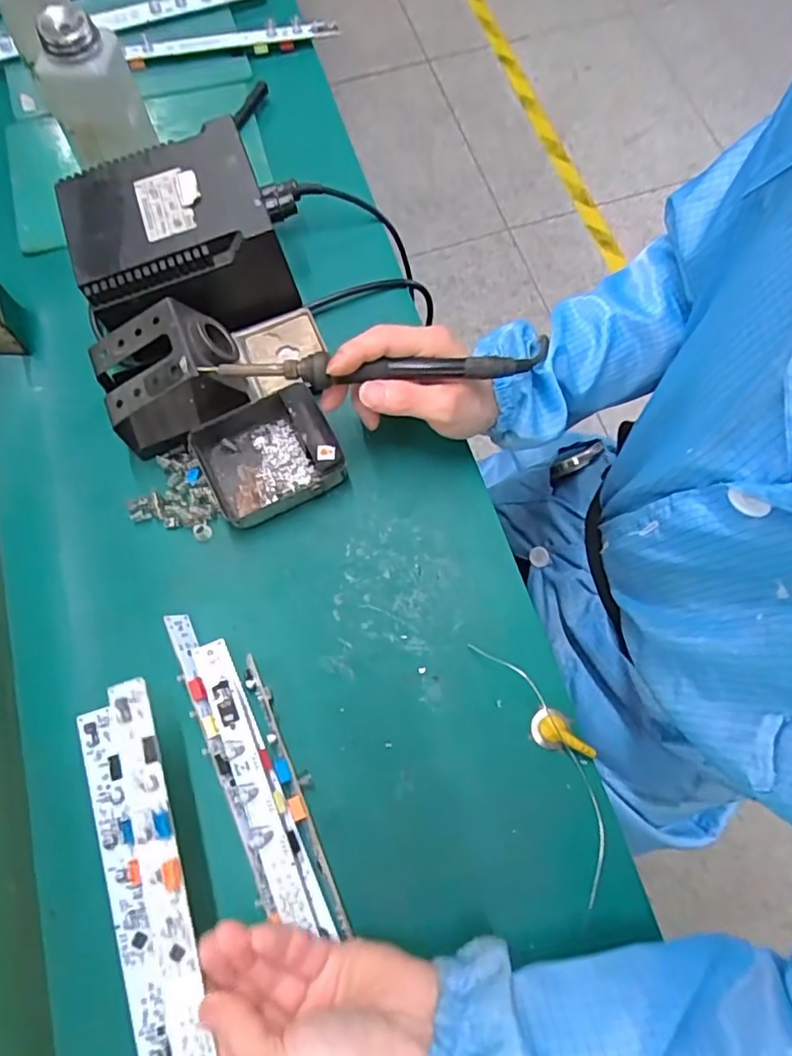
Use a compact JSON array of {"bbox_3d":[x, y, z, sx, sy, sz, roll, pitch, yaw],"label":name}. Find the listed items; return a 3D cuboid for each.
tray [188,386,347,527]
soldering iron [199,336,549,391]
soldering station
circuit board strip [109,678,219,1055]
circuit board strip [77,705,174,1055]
[{"bbox_3d":[-0.092,-0.052,0.430,0.093,0.034,0.079,-26,74,-9],"label":"tray"},{"bbox_3d":[-0.016,-0.103,0.384,0.217,0.016,0.021,-2,72,2],"label":"soldering iron"},{"bbox_3d":[-0.160,-0.212,0.455,0.144,0.093,0.119,-16,73,-6],"label":"soldering station"},{"bbox_3d":[-0.102,0.217,0.287,0.021,0.014,0.285,-17,71,-5],"label":"circuit board strip"},{"bbox_3d":[-0.144,0.246,0.338,0.020,0.009,0.284,-18,73,-7],"label":"circuit board strip"}]

